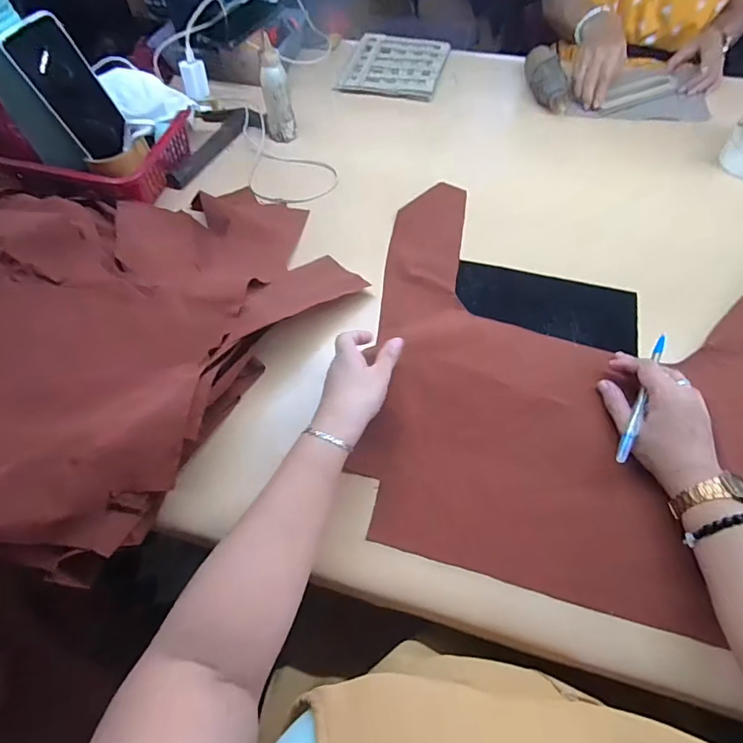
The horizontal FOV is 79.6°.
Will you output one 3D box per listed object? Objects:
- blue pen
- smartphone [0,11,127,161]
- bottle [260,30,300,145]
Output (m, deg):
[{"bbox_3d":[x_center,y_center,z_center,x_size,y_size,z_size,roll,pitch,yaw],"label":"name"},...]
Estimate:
[{"bbox_3d":[0.273,0.023,0.446,0.011,0.012,0.149,27,69,14],"label":"blue pen"},{"bbox_3d":[-0.372,-0.352,0.560,0.012,0.148,0.078,20,59,34],"label":"smartphone"},{"bbox_3d":[-0.145,-0.421,0.683,0.044,0.123,0.040,-11,63,-5],"label":"bottle"}]

